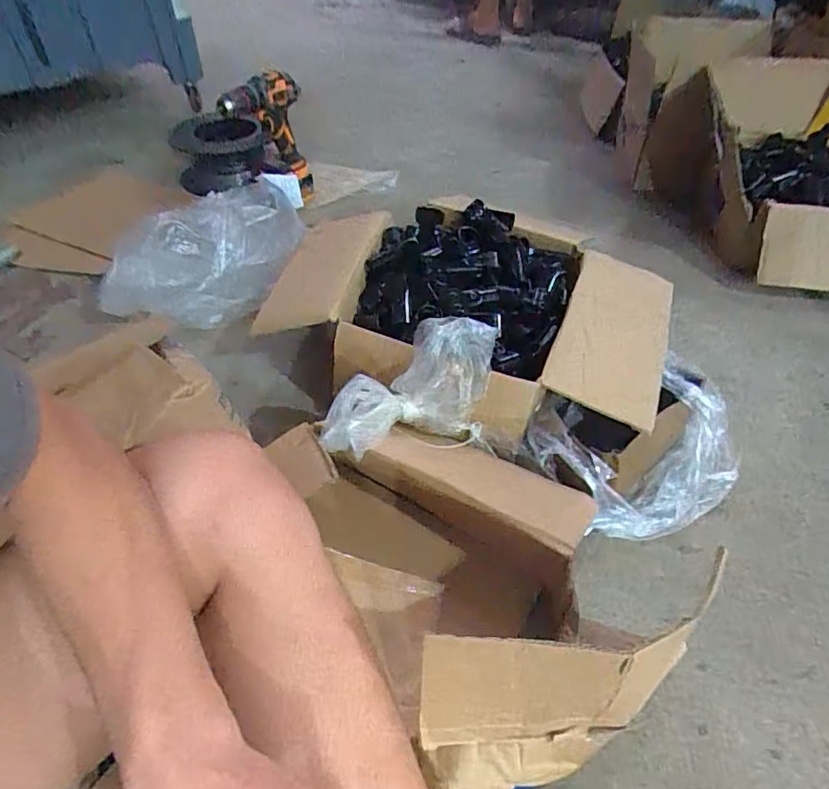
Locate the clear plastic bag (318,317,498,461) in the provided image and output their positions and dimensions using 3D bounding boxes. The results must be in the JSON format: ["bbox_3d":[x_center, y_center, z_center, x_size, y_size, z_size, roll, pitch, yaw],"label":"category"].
[{"bbox_3d":[-0.004,0.000,0.625,0.225,0.106,0.105,-21,50,-19],"label":"clear plastic bag"}]

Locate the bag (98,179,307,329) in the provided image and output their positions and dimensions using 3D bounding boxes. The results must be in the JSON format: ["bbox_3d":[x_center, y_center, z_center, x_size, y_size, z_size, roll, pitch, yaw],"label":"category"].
[{"bbox_3d":[-0.327,-0.227,0.882,0.188,0.146,0.322,27,54,21],"label":"bag"}]

